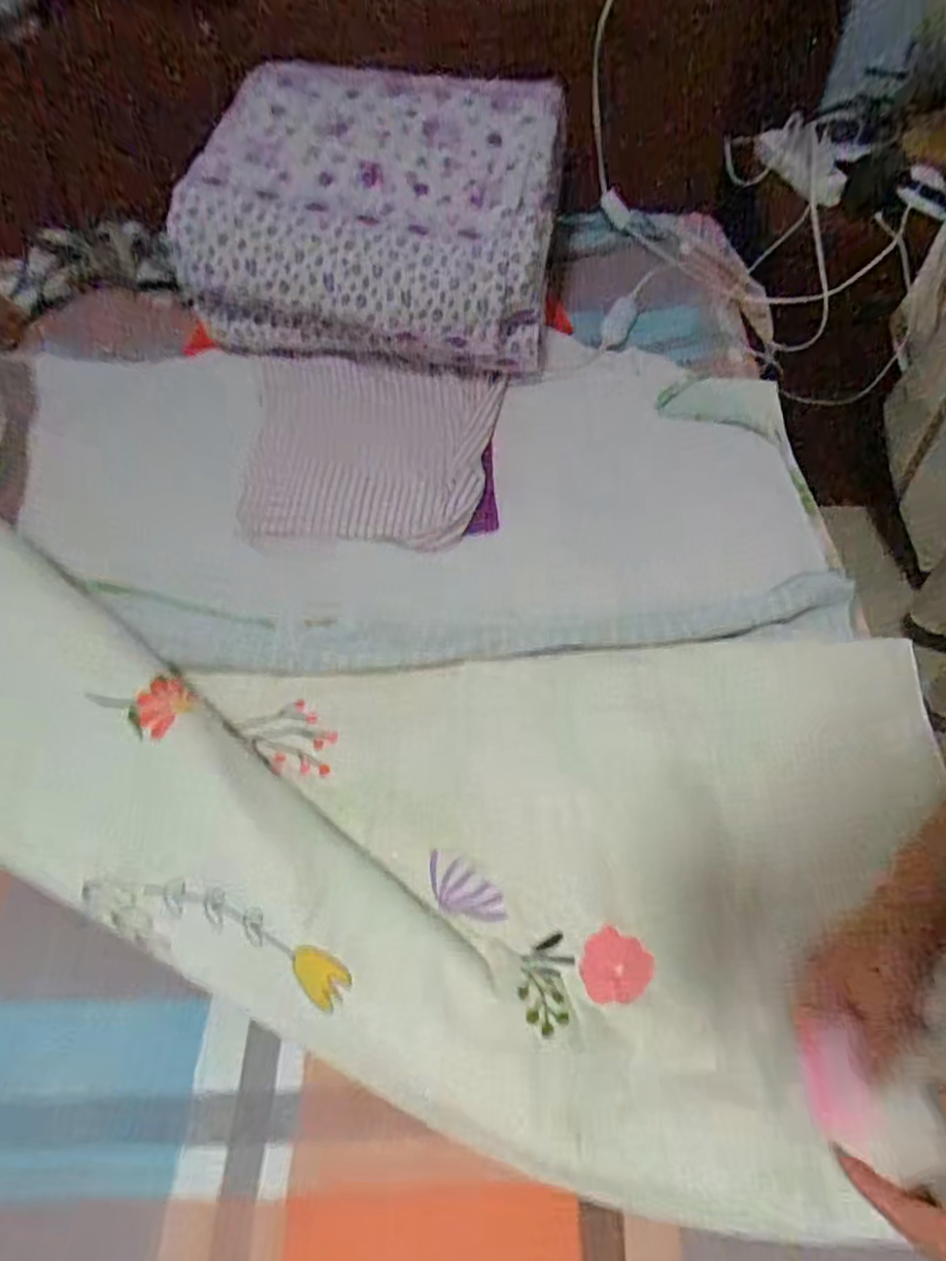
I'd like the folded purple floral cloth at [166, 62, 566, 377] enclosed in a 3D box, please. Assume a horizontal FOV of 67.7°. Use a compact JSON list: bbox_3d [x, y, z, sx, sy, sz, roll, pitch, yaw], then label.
[{"bbox_3d":[-0.114,-0.525,0.905,0.427,0.237,0.335,5,56,7],"label":"folded purple floral cloth"}]

